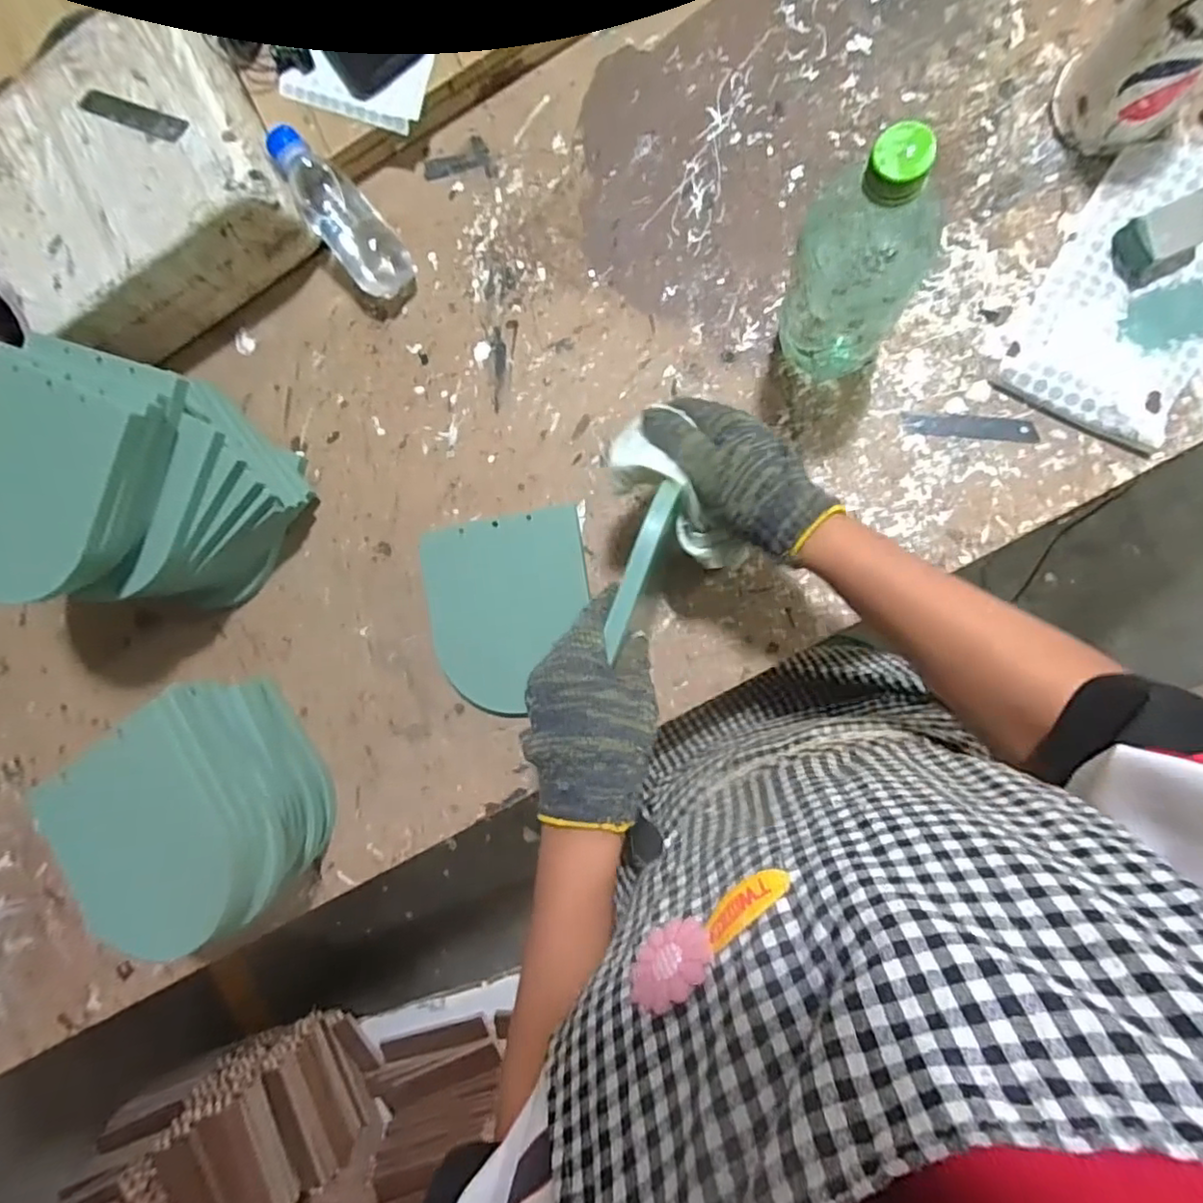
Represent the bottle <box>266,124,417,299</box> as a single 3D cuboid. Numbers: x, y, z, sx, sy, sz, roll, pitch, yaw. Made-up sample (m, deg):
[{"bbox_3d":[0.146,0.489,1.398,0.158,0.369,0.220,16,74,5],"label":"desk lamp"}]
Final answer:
[{"bbox_3d":[-0.227,-0.335,0.524,0.052,0.043,0.147,-39,101,7],"label":"bottle"}]

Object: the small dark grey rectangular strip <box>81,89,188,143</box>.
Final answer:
[{"bbox_3d":[-0.371,-0.385,0.485,0.094,0.004,0.020,22,89,7],"label":"small dark grey rectangular strip"}]

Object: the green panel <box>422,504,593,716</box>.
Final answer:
[{"bbox_3d":[-0.081,0.010,0.542,0.144,0.009,0.166,-9,90,6],"label":"green panel"}]

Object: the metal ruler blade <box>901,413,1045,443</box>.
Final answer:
[{"bbox_3d":[0.288,-0.136,0.477,0.096,0.004,0.017,8,91,9],"label":"metal ruler blade"}]

